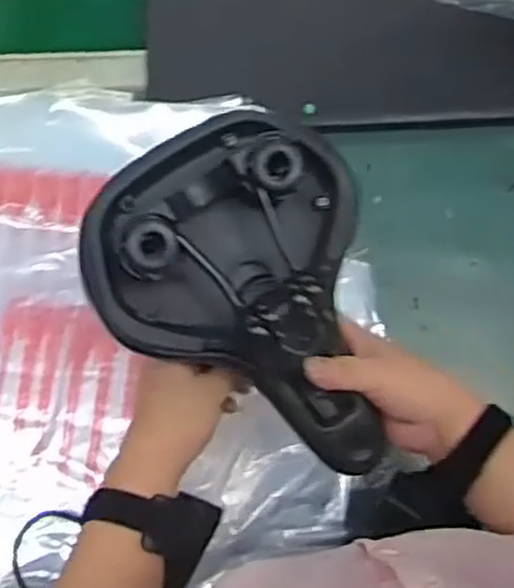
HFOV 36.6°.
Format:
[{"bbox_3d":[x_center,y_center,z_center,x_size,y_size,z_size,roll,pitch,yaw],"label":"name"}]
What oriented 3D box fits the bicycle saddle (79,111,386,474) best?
[{"bbox_3d":[0.008,0.006,0.497,0.170,0.096,0.229,-35,80,-9],"label":"bicycle saddle"}]

